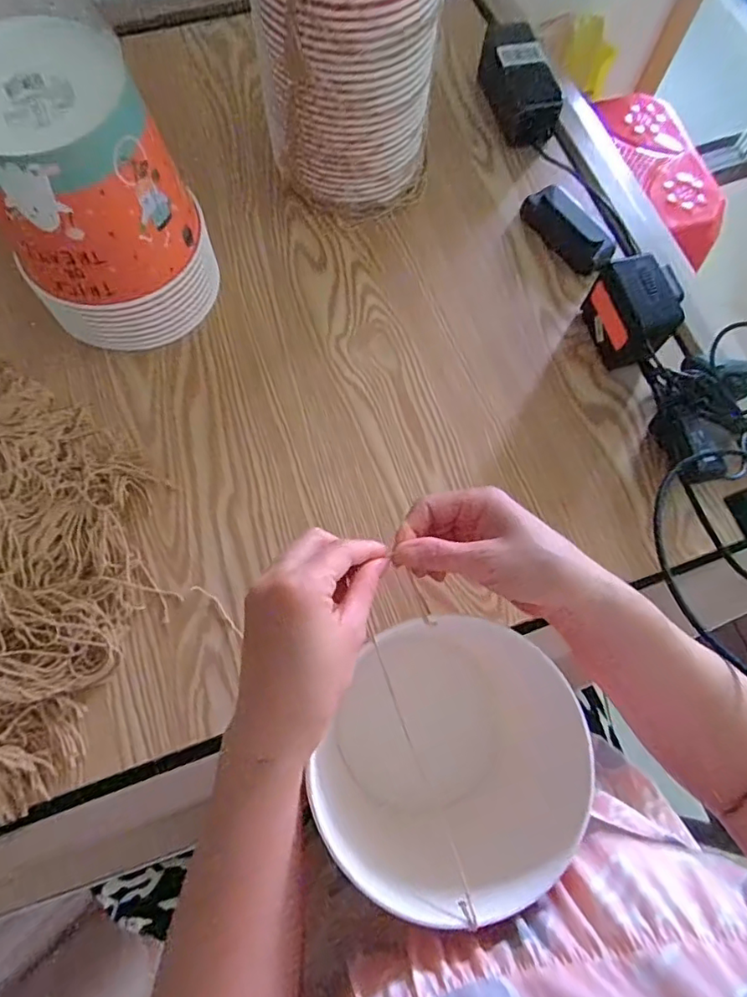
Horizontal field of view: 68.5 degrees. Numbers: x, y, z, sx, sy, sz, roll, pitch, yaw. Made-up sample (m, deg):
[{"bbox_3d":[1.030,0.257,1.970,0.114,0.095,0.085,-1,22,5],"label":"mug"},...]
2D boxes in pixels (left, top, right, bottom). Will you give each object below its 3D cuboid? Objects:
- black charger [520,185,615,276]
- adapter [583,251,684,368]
[{"bbox_3d":[0.206,-0.285,0.579,0.046,0.028,0.115,-34,76,-12],"label":"black charger"},{"bbox_3d":[0.247,-0.171,0.517,0.055,0.074,0.086,-12,72,-6],"label":"adapter"}]

